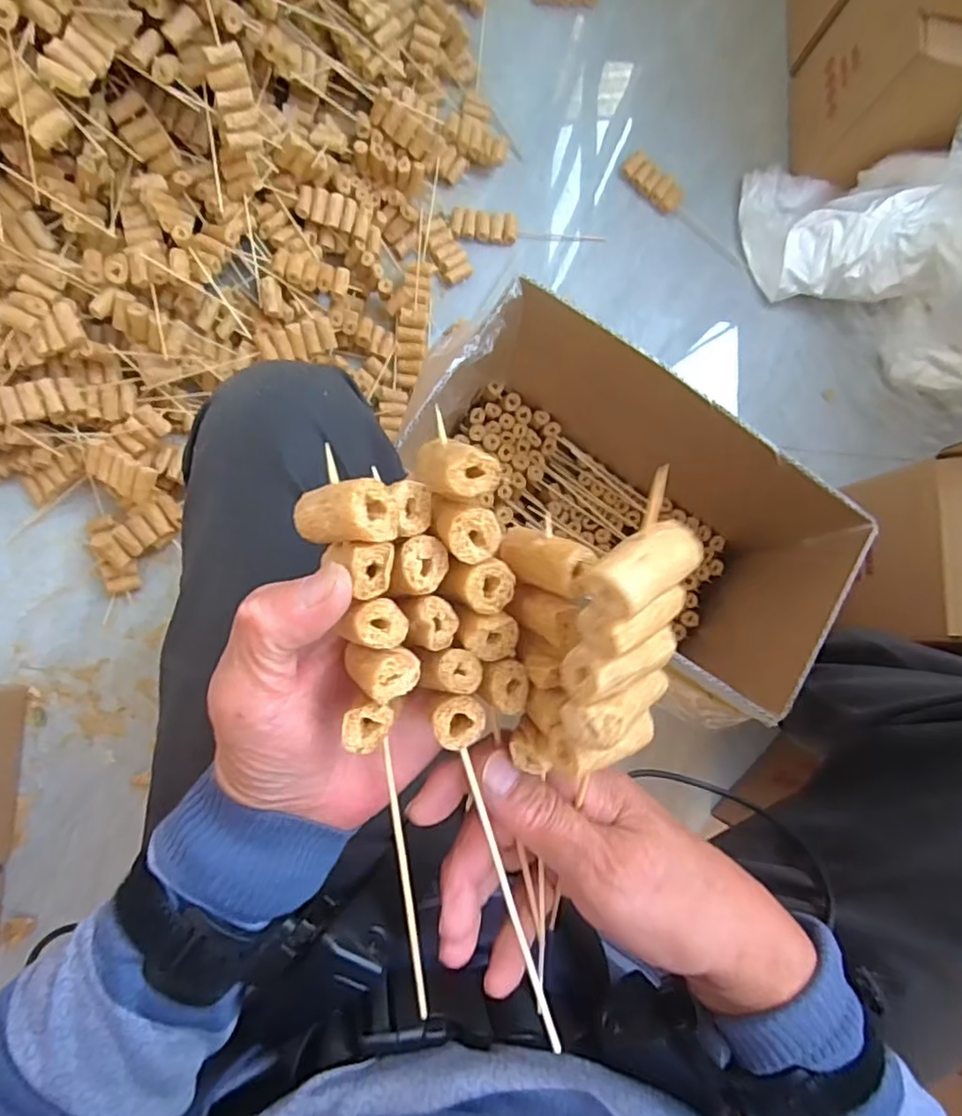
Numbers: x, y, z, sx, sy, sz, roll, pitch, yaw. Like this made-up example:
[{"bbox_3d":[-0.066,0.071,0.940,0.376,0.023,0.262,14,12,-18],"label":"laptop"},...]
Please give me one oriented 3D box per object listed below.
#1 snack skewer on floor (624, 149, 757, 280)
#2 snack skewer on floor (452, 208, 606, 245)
[{"bbox_3d":[0.298,-0.488,0.897,0.046,0.022,0.246,-44,91,-10],"label":"snack skewer on floor"},{"bbox_3d":[0.067,-0.447,0.851,0.210,0.018,0.035,3,84,-8],"label":"snack skewer on floor"}]

